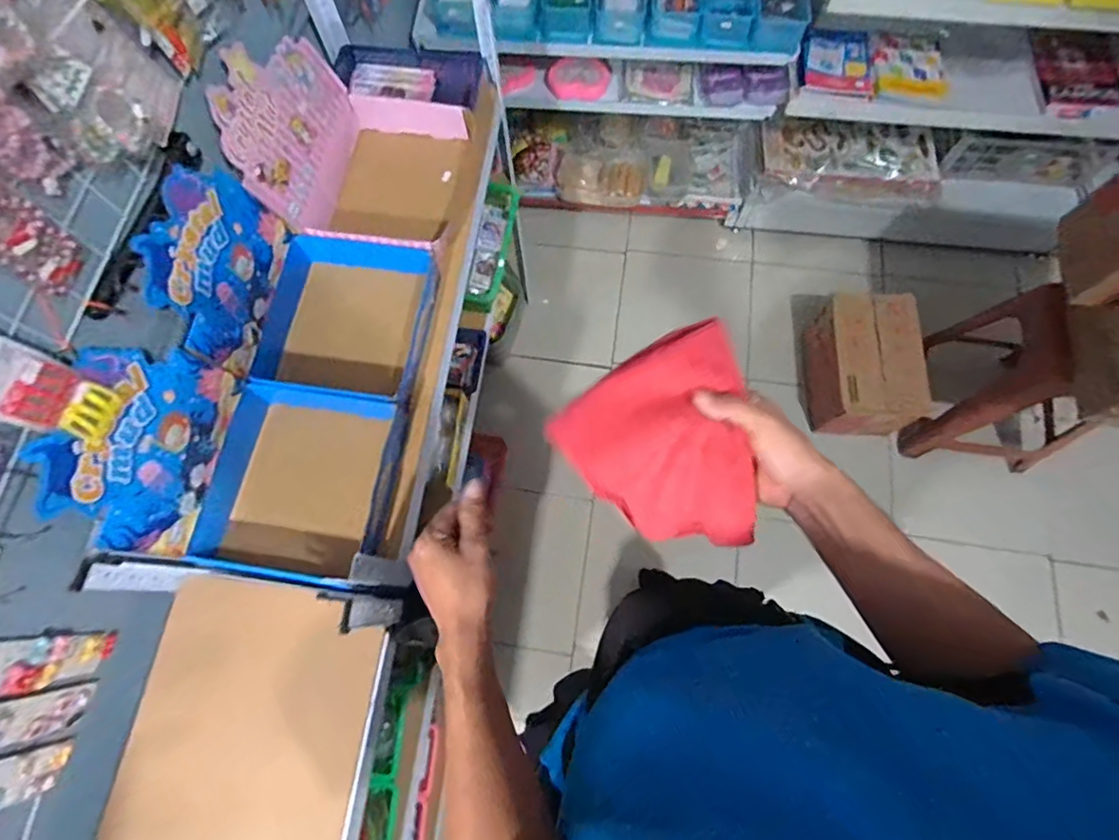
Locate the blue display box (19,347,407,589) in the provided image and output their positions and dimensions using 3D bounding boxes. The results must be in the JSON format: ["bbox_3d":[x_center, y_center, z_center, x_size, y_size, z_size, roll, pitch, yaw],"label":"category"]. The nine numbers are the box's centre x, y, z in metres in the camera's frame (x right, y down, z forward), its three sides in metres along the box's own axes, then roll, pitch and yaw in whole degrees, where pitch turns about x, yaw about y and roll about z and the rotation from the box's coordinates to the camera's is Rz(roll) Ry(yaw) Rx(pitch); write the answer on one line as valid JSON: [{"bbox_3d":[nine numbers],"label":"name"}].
[{"bbox_3d":[-0.374,0.055,0.669,0.272,0.252,0.248,5,72,4],"label":"blue display box"}]

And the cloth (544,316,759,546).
[{"bbox_3d":[0.110,0.032,0.496,0.162,0.114,0.174,-37,74,-9],"label":"cloth"}]

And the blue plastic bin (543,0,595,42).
[{"bbox_3d":[0.022,-0.950,1.234,0.123,0.076,0.152,3,72,3],"label":"blue plastic bin"}]

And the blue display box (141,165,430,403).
[{"bbox_3d":[-0.334,-0.178,0.743,0.250,0.249,0.241,5,72,4],"label":"blue display box"}]

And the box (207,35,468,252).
[{"bbox_3d":[-0.308,-0.428,0.832,0.267,0.216,0.284,7,73,5],"label":"box"}]

